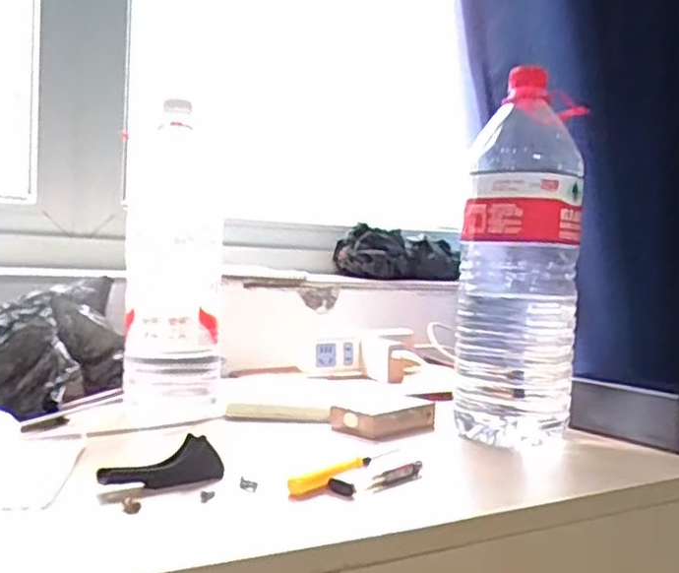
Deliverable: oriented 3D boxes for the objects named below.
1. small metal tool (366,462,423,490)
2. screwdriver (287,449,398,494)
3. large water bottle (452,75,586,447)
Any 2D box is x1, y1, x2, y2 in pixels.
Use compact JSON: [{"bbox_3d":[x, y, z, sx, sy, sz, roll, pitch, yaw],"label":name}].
[{"bbox_3d":[0.042,0.135,0.511,0.011,0.009,0.059,3,2,38],"label":"small metal tool"},{"bbox_3d":[0.008,0.131,0.511,0.015,0.011,0.110,5,4,42],"label":"screwdriver"},{"bbox_3d":[0.164,-0.026,0.652,0.102,0.311,0.095,2,2,13],"label":"large water bottle"}]

